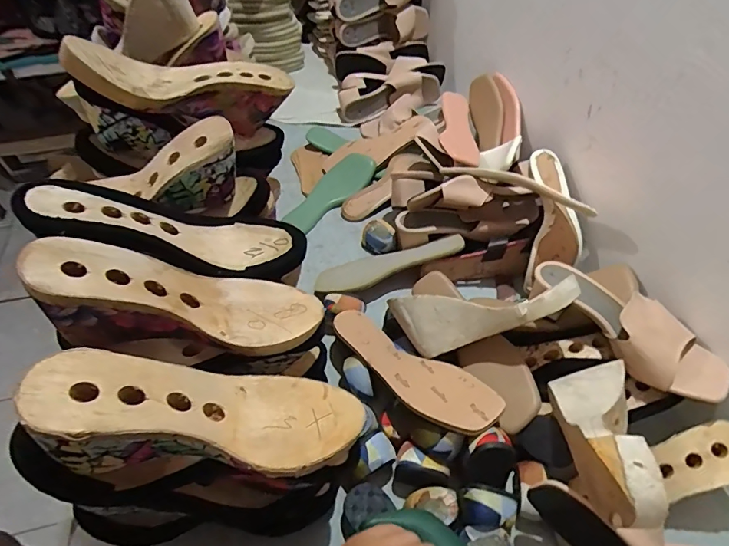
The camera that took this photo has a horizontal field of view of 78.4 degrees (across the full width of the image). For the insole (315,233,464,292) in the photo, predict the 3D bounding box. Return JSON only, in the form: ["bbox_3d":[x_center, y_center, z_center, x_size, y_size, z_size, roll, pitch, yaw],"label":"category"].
[{"bbox_3d":[0.037,-0.018,0.718,0.236,0.016,0.080,-21,33,1],"label":"insole"}]

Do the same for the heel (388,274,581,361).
[{"bbox_3d":[0.150,0.051,0.564,0.226,0.072,0.078,-13,48,18],"label":"heel"}]

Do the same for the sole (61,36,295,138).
[{"bbox_3d":[-0.217,-0.220,0.542,0.233,0.084,0.093,-3,48,-28],"label":"sole"}]

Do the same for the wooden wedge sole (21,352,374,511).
[{"bbox_3d":[-0.124,0.119,0.342,0.232,0.097,0.081,10,46,-27],"label":"wooden wedge sole"}]

